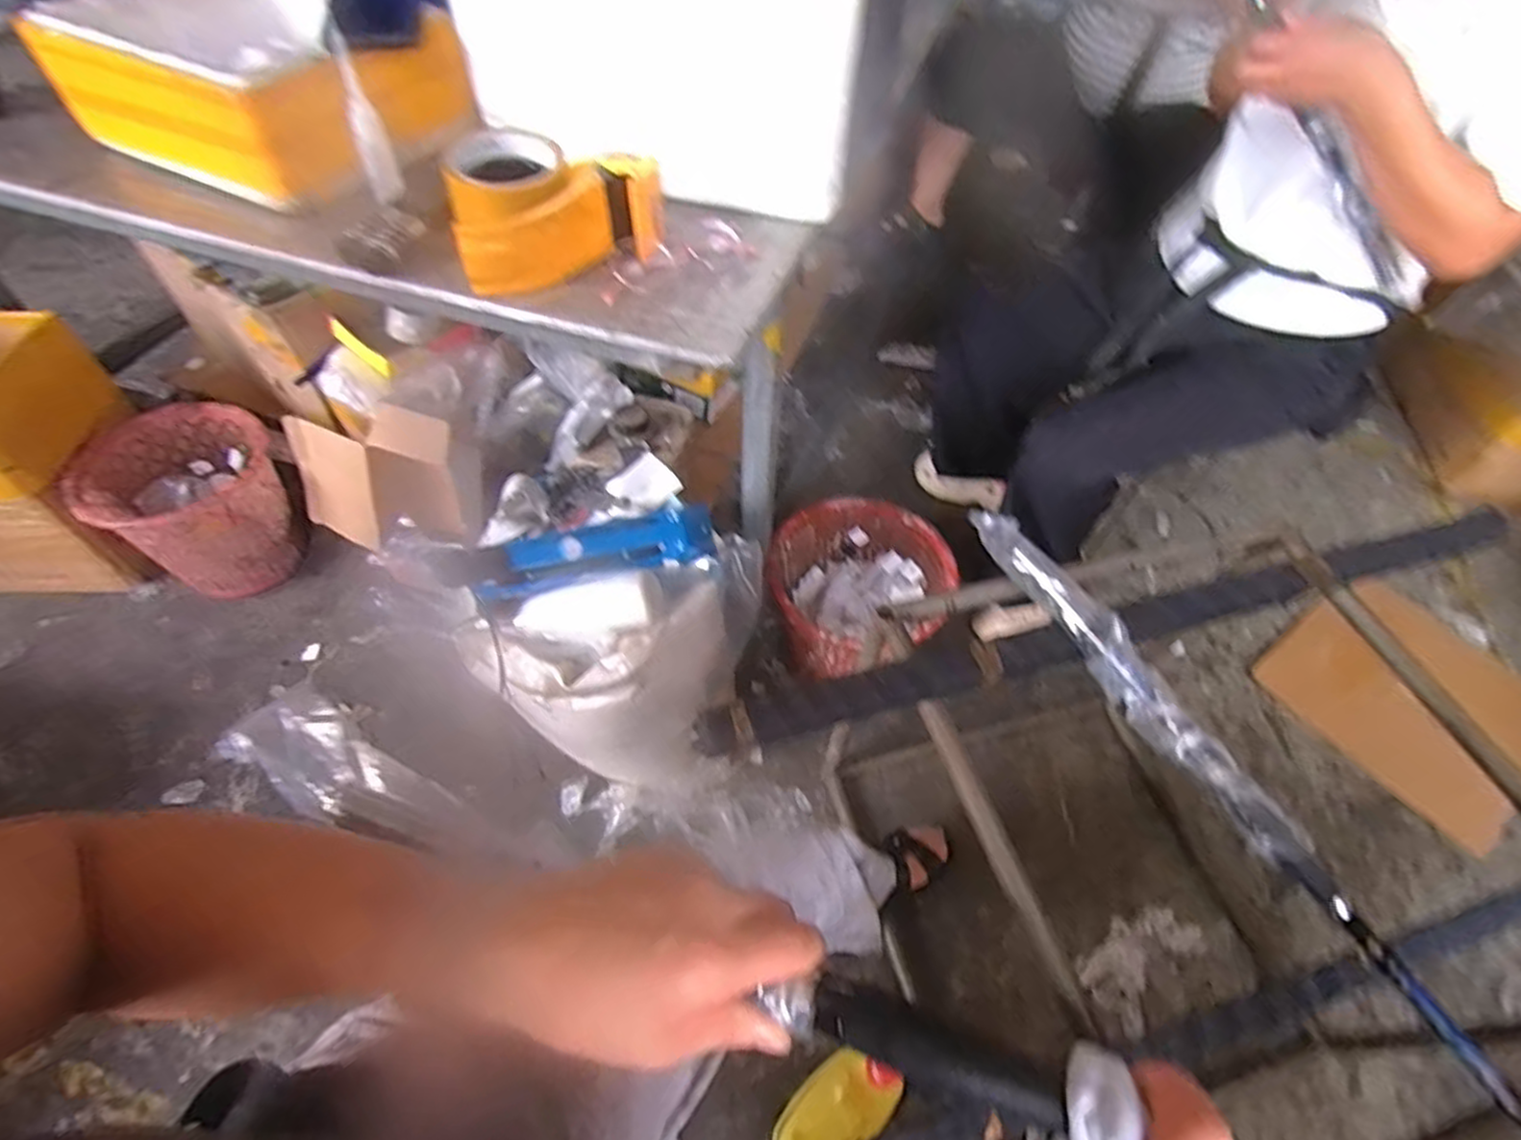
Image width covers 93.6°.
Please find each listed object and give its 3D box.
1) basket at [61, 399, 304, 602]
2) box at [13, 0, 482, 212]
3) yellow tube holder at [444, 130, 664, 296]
[{"bbox_3d":[-1.006,-0.106,1.311,0.286,0.275,0.249,-31,60,-23],"label":"basket"},{"bbox_3d":[-0.450,-0.465,0.673,0.321,0.099,0.248,19,54,11],"label":"box"},{"bbox_3d":[-0.165,-0.292,0.569,0.158,0.062,0.127,-18,56,-16],"label":"yellow tube holder"}]

